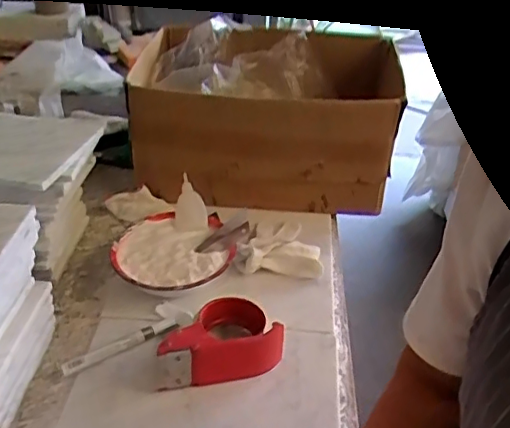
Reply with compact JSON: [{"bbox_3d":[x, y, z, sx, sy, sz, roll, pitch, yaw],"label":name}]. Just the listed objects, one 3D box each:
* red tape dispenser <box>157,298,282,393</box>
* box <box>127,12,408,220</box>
[{"bbox_3d":[-0.042,0.148,0.690,0.140,0.061,0.078,-9,37,-14],"label":"red tape dispenser"},{"bbox_3d":[0.014,-0.156,0.980,0.380,0.209,0.303,2,36,2],"label":"box"}]

